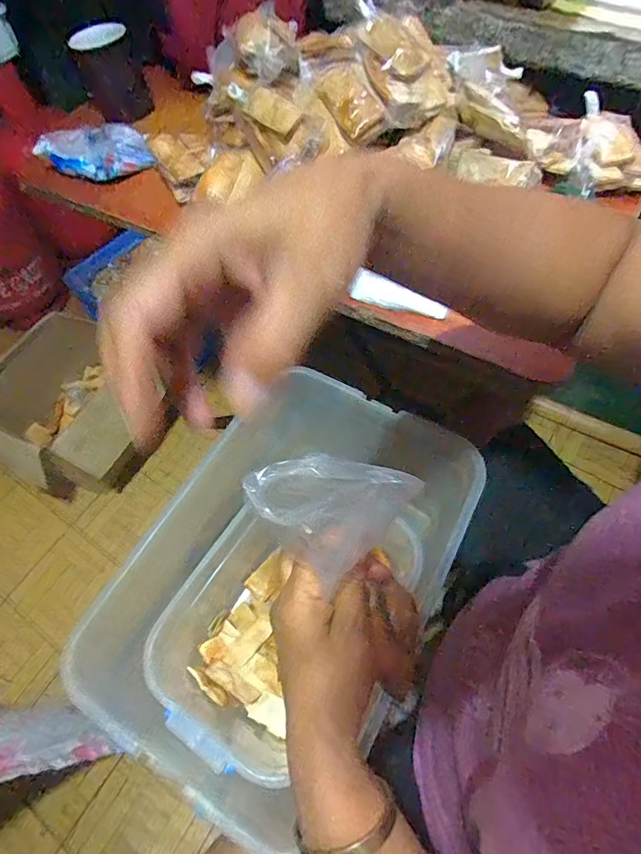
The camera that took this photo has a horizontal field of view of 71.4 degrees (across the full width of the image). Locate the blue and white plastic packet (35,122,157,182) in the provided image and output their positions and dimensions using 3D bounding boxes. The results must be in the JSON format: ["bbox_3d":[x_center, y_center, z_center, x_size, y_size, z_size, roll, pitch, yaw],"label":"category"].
[{"bbox_3d":[-0.296,-0.376,0.596,0.166,0.037,0.085,16,63,12],"label":"blue and white plastic packet"}]

